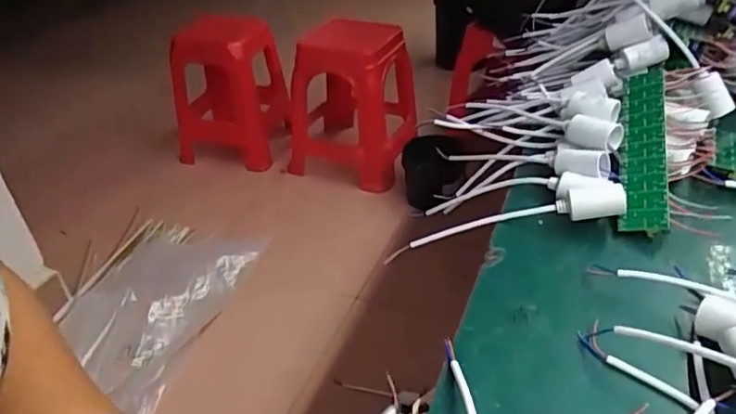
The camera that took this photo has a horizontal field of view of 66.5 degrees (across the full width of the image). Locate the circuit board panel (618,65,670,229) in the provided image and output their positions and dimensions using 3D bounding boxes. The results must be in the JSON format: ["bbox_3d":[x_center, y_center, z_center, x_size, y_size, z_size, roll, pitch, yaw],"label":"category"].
[{"bbox_3d":[0.261,-0.063,0.533,0.039,0.010,0.212,-8,44,33],"label":"circuit board panel"}]

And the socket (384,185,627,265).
[{"bbox_3d":[0.121,0.011,0.507,0.205,0.028,0.025,-13,31,21],"label":"socket"}]

